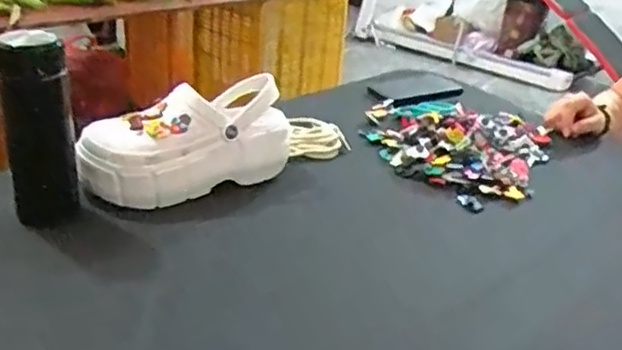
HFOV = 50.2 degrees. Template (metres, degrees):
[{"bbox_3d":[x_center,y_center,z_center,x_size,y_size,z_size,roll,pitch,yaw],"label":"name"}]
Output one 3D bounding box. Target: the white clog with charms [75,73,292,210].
[{"bbox_3d":[-0.140,-0.040,0.776,0.254,0.115,0.091,-8,29,-25],"label":"white clog with charms"}]

